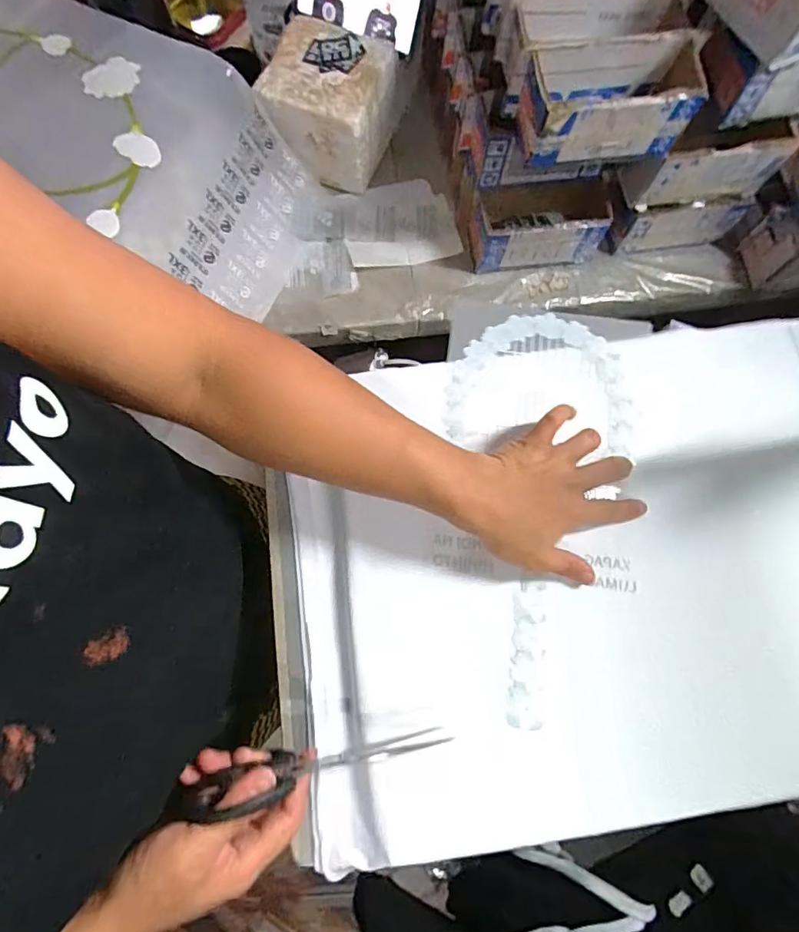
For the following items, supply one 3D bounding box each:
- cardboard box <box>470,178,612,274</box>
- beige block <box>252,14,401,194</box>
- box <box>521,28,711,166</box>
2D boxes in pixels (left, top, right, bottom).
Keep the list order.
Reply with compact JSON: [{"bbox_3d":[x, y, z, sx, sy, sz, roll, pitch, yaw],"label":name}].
[{"bbox_3d":[0.178,-0.303,0.631,0.166,0.075,0.082,0,75,-2],"label":"cardboard box"},{"bbox_3d":[-0.087,-0.468,0.645,0.150,0.106,0.141,18,75,3],"label":"beige block"},{"bbox_3d":[0.202,-0.352,0.480,0.161,0.069,0.078,-10,75,-4],"label":"box"}]

